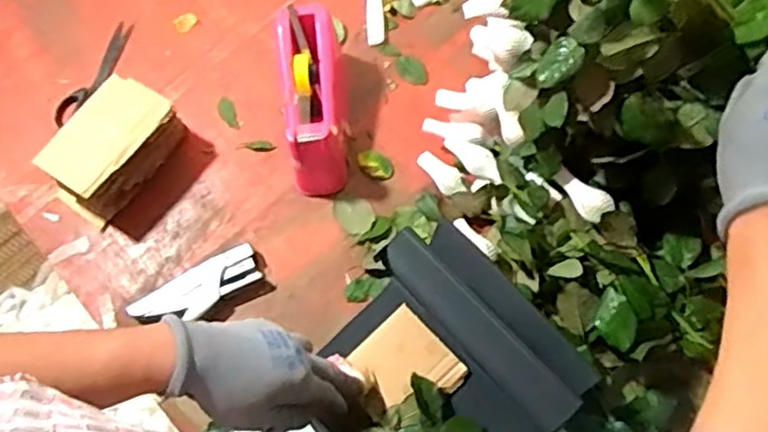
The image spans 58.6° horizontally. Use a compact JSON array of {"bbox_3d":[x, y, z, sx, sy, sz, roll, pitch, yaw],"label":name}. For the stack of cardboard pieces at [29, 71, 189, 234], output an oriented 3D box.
[{"bbox_3d":[-0.315,-0.074,0.802,0.091,0.092,0.155,34,74,15],"label":"stack of cardboard pieces"}]

